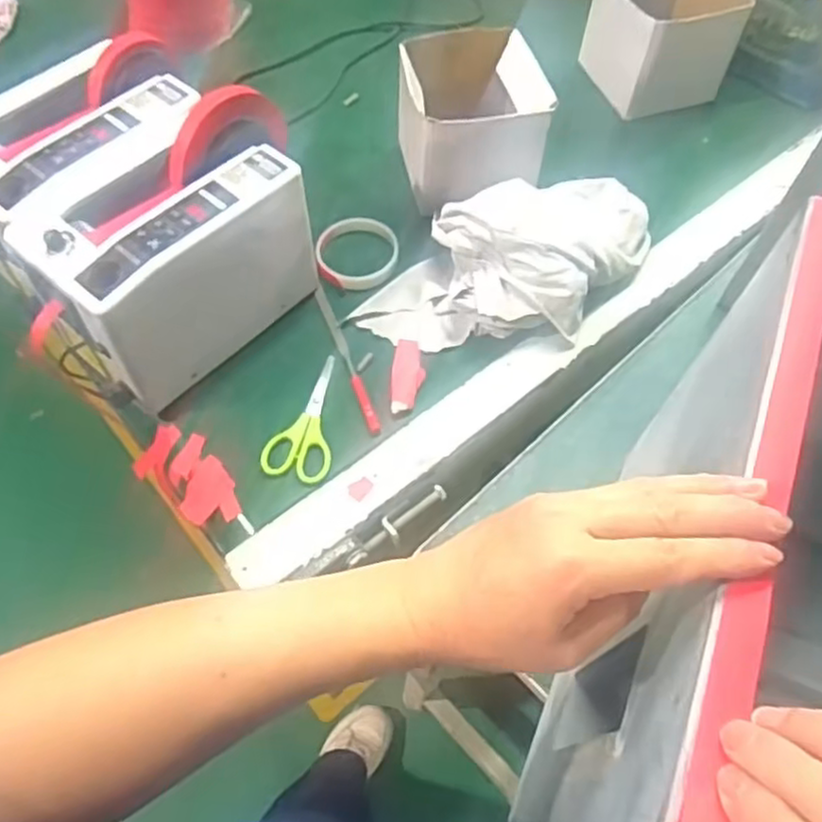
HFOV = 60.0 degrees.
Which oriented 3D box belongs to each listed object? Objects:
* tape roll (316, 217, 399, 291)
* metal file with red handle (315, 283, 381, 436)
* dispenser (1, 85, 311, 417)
[{"bbox_3d":[-0.054,-0.160,0.720,0.082,0.017,0.078,0,61,-1],"label":"tape roll"},{"bbox_3d":[-0.060,-0.053,0.662,0.013,0.007,0.175,-17,62,-10],"label":"metal file with red handle"},{"bbox_3d":[-0.202,-0.142,0.625,0.148,0.153,0.267,36,66,18],"label":"dispenser"}]

